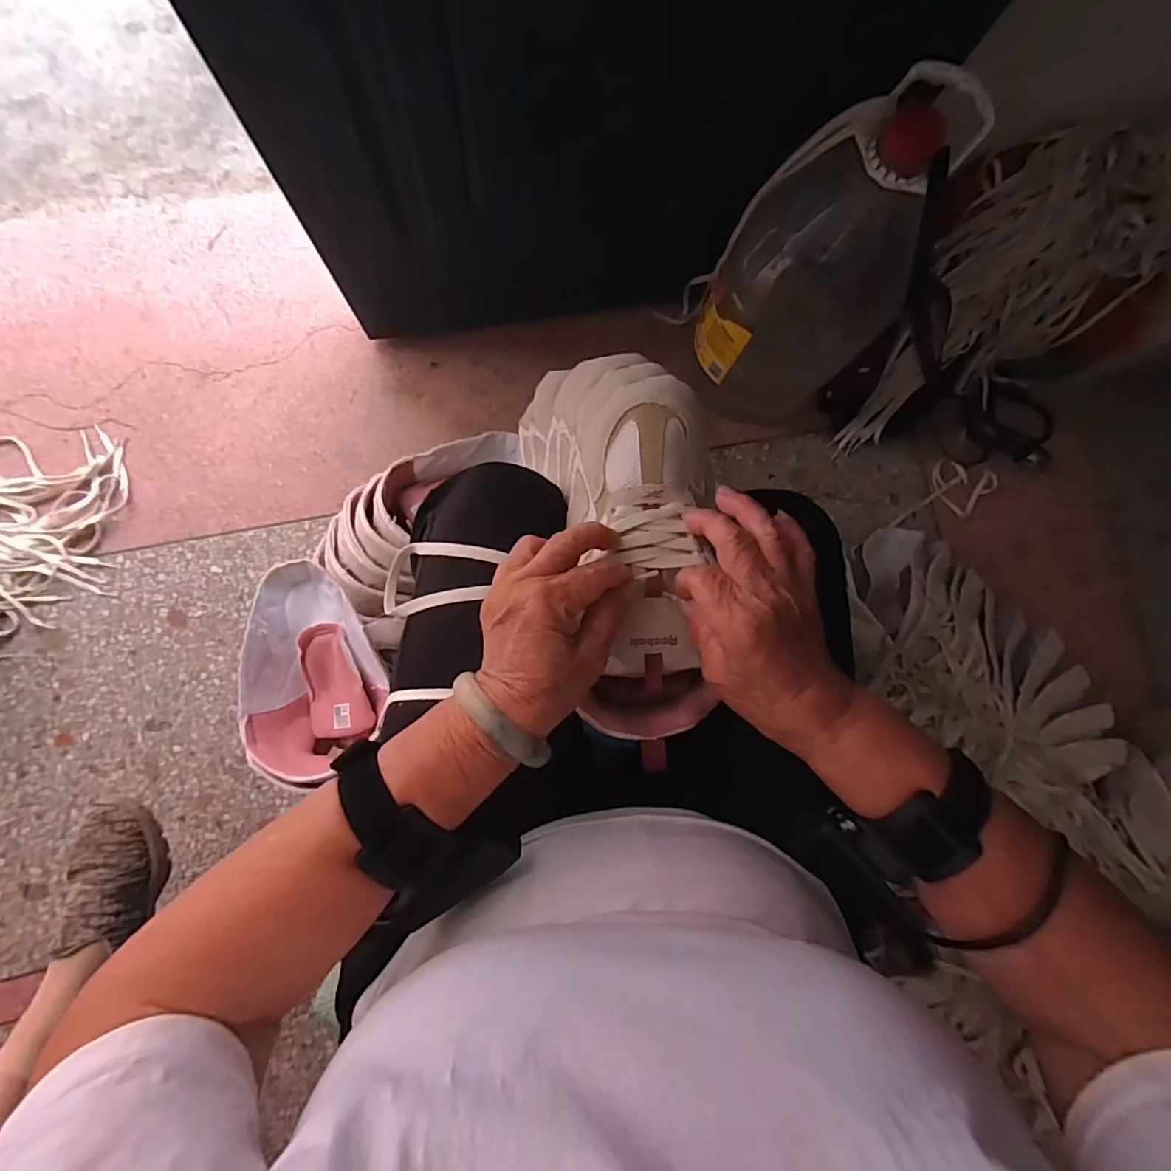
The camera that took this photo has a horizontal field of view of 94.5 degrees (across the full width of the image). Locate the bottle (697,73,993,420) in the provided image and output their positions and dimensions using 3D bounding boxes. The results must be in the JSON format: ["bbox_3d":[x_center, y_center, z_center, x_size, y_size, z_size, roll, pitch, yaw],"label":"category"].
[{"bbox_3d":[0.257,-0.342,0.652,0.180,0.391,0.171,-21,88,-7],"label":"bottle"}]

